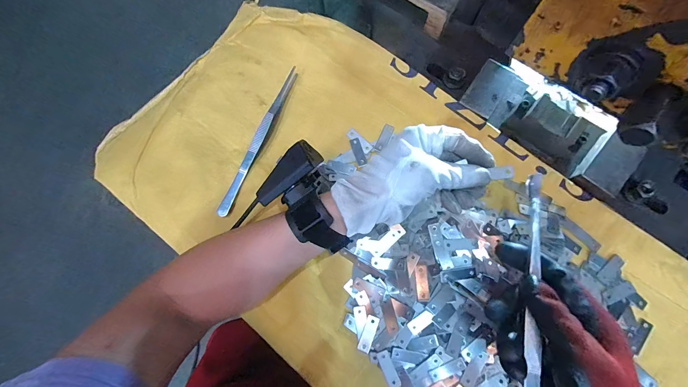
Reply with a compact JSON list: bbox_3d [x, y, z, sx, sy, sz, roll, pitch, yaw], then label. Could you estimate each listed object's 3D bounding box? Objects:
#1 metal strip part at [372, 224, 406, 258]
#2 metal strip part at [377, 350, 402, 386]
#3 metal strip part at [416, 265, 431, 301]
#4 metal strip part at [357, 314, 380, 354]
[{"bbox_3d":[0.047,0.051,0.319,0.042,0.004,0.014,-43,74,2],"label":"metal strip part"},{"bbox_3d":[0.044,0.173,0.291,0.013,0.004,0.035,-25,75,-6],"label":"metal strip part"},{"bbox_3d":[0.081,0.091,0.301,0.012,0.004,0.035,0,74,1],"label":"metal strip part"},{"bbox_3d":[0.025,0.141,0.298,0.013,0.004,0.035,22,76,7],"label":"metal strip part"}]

